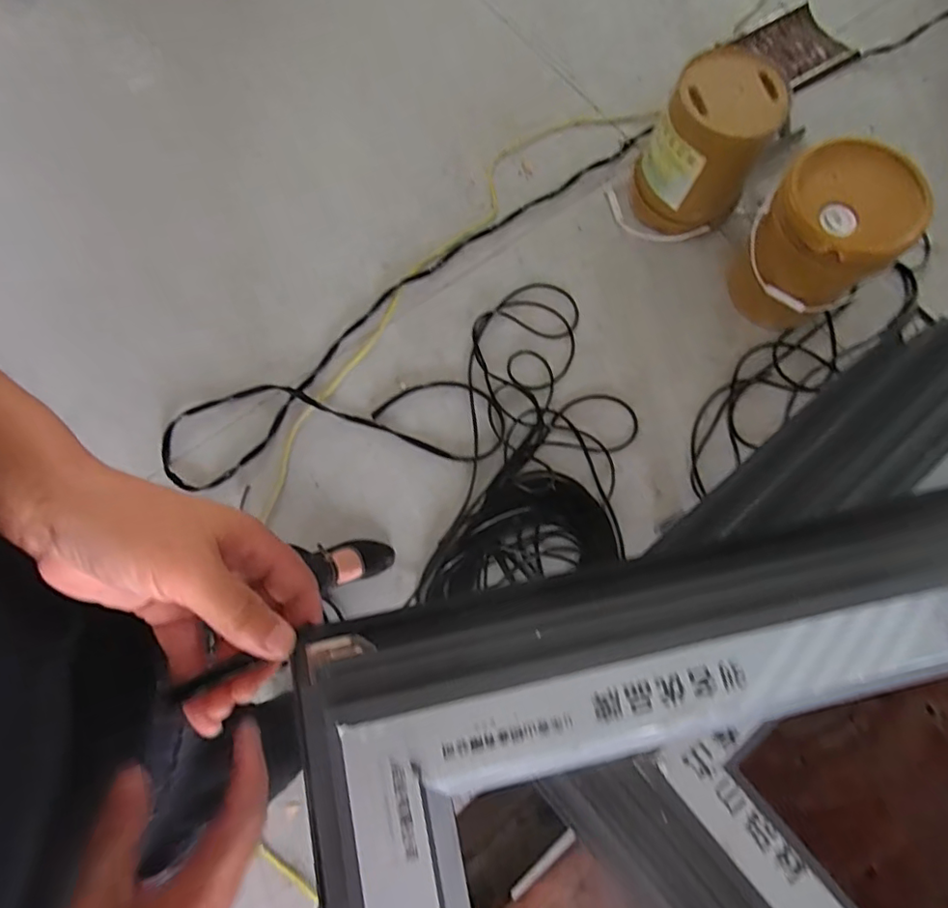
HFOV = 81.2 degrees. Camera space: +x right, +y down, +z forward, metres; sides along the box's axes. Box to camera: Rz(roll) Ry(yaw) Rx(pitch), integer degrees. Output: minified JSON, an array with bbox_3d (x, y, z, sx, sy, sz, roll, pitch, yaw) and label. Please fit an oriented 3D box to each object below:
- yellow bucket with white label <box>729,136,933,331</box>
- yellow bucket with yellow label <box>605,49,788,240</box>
[{"bbox_3d":[0.835,-0.507,1.393,0.270,0.421,0.297,0,75,-1],"label":"yellow bucket with white label"},{"bbox_3d":[0.588,-0.788,1.457,0.293,0.388,0.269,0,75,-1],"label":"yellow bucket with yellow label"}]

